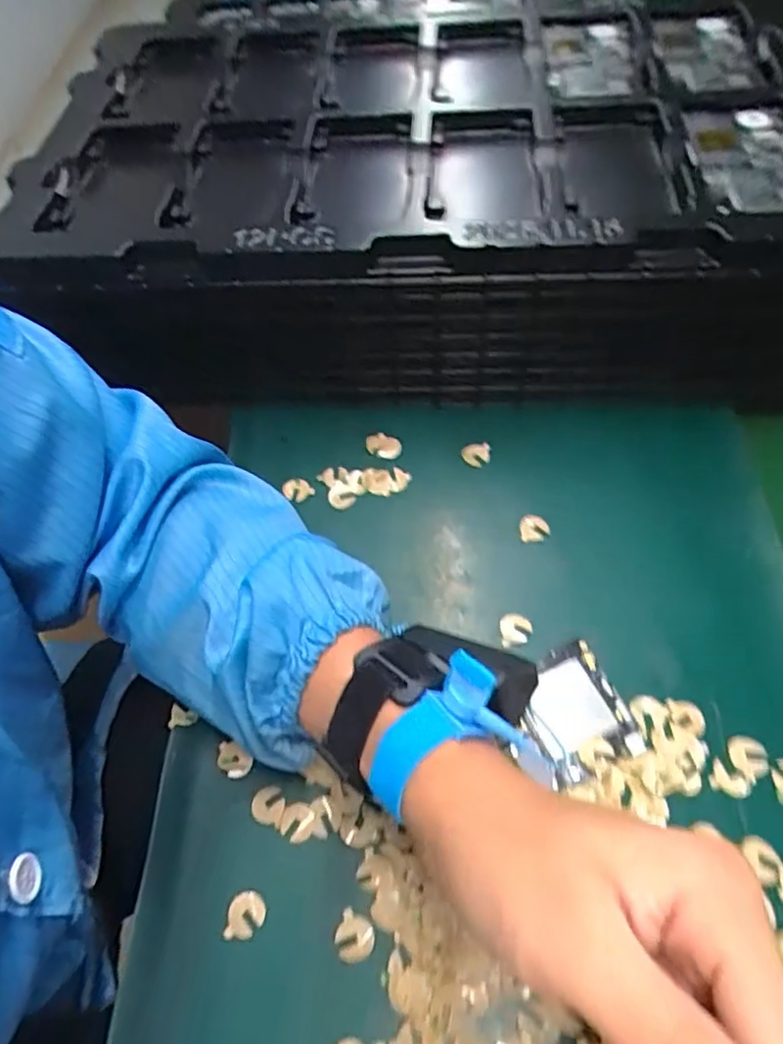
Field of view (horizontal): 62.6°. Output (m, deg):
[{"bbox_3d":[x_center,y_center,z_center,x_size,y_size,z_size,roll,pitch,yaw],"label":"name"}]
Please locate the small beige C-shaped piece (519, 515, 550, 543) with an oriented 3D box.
[{"bbox_3d":[0.089,0.004,0.402,0.018,0.007,0.016,4,60,6],"label":"small beige C-shaped piece"}]

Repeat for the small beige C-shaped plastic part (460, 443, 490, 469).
[{"bbox_3d":[0.057,-0.045,0.433,0.019,0.011,0.012,1,59,4],"label":"small beige C-shaped plastic part"}]

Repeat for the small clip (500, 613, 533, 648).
[{"bbox_3d":[0.071,0.061,0.370,0.017,0.004,0.018,-7,59,0],"label":"small clip"}]

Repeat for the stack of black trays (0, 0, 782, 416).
[{"bbox_3d":[0.031,-0.201,0.435,0.482,0.175,0.213,2,59,5],"label":"stack of black trays"}]

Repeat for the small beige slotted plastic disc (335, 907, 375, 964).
[{"bbox_3d":[-0.017,0.191,0.295,0.018,0.004,0.018,-2,59,3],"label":"small beige slotted plastic disc"}]

